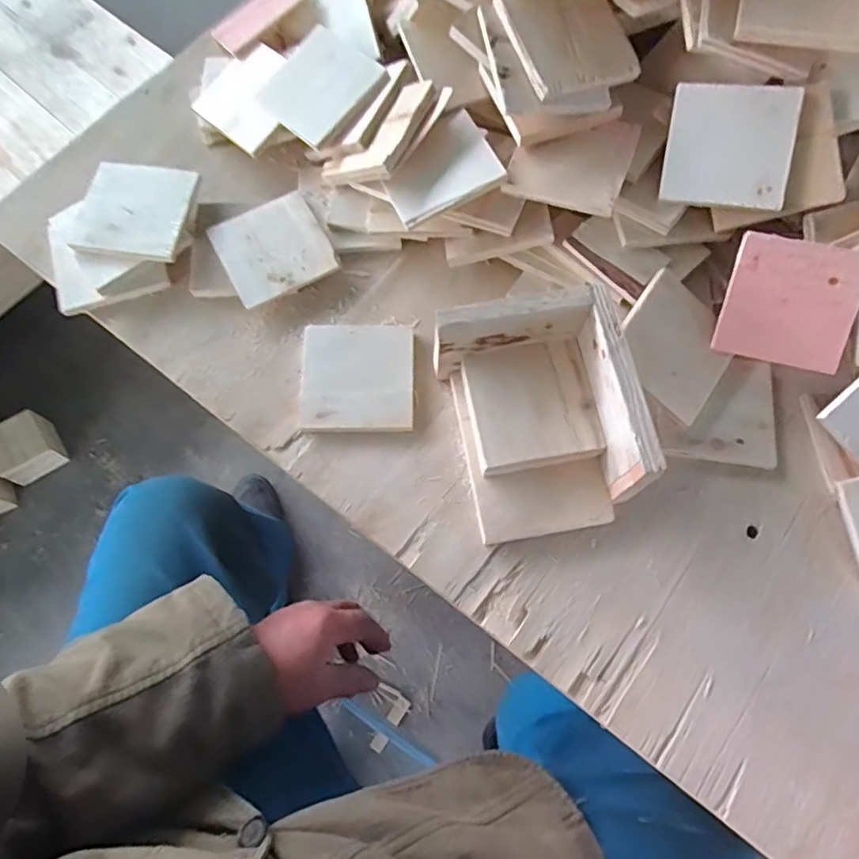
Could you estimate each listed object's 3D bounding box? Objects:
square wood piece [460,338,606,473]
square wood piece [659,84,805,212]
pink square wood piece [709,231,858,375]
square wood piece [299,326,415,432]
[{"bbox_3d":[0.079,-0.019,0.459,0.094,0.013,0.096,-11,75,1],"label":"square wood piece"},{"bbox_3d":[0.242,-0.229,0.477,0.093,0.010,0.092,11,102,20],"label":"square wood piece"},{"bbox_3d":[0.284,-0.099,0.465,0.093,0.006,0.094,15,107,14],"label":"pink square wood piece"},{"bbox_3d":[-0.060,-0.044,0.498,0.093,0.007,0.097,0,71,-1],"label":"square wood piece"}]

